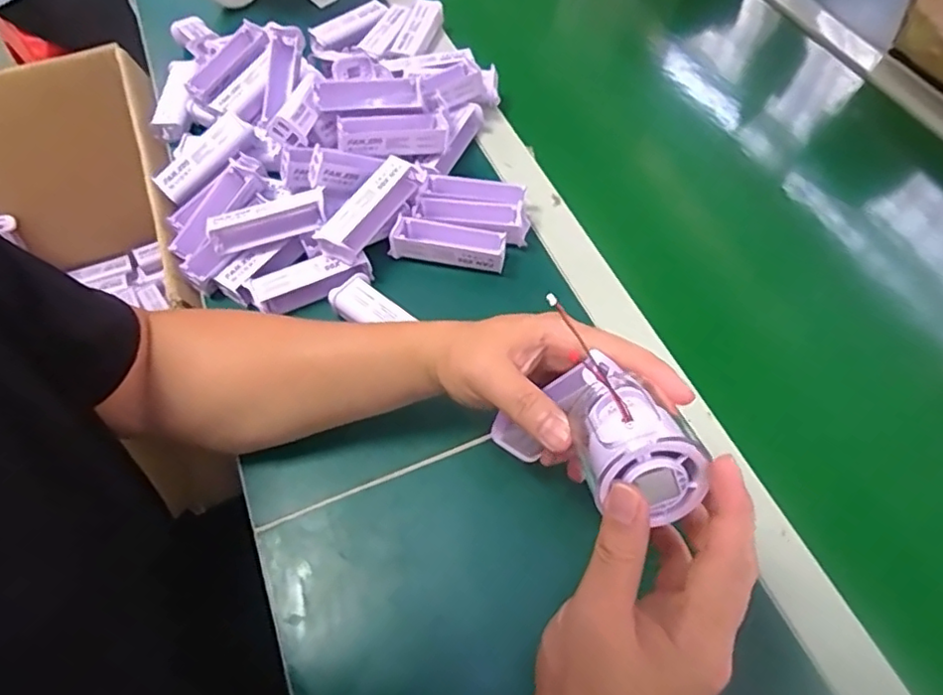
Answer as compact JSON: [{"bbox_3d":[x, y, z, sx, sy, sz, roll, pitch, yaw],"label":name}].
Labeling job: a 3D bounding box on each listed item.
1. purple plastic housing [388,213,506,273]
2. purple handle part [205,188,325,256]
[{"bbox_3d":[-0.020,-0.090,0.539,0.099,0.028,0.036,14,58,9],"label":"purple plastic housing"},{"bbox_3d":[-0.173,-0.107,0.514,0.097,0.023,0.025,-14,58,-8],"label":"purple handle part"}]

